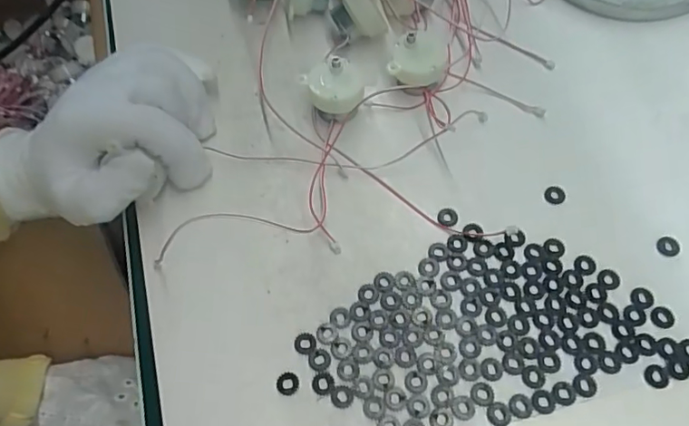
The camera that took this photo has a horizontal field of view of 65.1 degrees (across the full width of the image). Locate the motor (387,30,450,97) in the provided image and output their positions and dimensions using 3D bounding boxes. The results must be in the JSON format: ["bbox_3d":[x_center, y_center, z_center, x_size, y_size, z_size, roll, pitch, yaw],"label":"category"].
[{"bbox_3d":[0.043,-0.086,0.314,0.032,0.030,0.026,11,65,8],"label":"motor"}]

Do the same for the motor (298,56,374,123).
[{"bbox_3d":[-0.004,-0.069,0.310,0.034,0.028,0.029,39,71,19],"label":"motor"}]

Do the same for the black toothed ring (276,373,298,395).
[{"bbox_3d":[-0.027,0.080,0.252,0.010,0.004,0.010,-1,64,2],"label":"black toothed ring"}]

